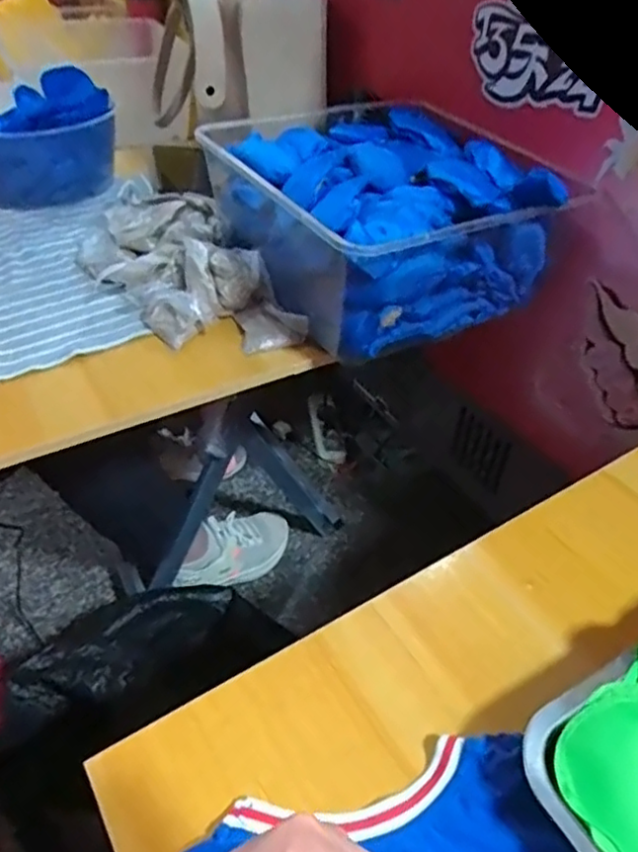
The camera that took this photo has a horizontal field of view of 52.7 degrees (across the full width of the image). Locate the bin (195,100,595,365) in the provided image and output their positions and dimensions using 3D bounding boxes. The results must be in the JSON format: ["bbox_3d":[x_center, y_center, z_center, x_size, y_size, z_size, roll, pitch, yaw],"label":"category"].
[{"bbox_3d":[0.065,-0.251,0.722,0.314,0.124,0.378,-20,47,-22],"label":"bin"}]

